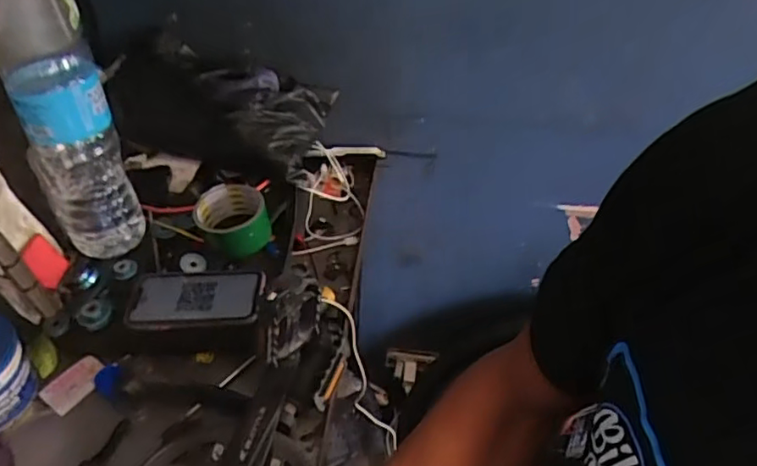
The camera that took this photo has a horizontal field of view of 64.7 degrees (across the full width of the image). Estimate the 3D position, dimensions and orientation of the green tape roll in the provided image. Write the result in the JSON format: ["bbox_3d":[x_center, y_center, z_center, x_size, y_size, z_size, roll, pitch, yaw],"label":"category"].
[{"bbox_3d":[-0.182,-0.016,0.748,0.086,0.053,0.080,2,44,-2],"label":"green tape roll"}]

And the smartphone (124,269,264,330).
[{"bbox_3d":[-0.214,0.075,0.697,0.159,0.014,0.080,-4,44,2],"label":"smartphone"}]

